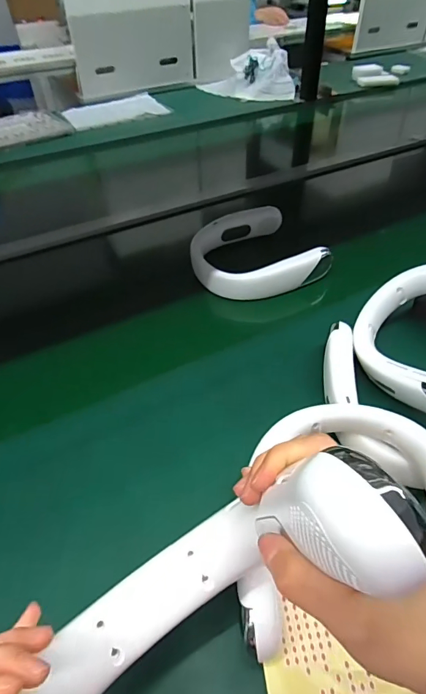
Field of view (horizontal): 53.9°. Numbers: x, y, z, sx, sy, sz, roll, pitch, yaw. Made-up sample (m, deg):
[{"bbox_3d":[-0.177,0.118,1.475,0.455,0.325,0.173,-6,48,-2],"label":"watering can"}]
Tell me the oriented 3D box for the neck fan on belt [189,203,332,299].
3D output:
[{"bbox_3d":[0.066,-0.155,0.686,0.198,0.048,0.185,0,50,0],"label":"neck fan on belt"}]

